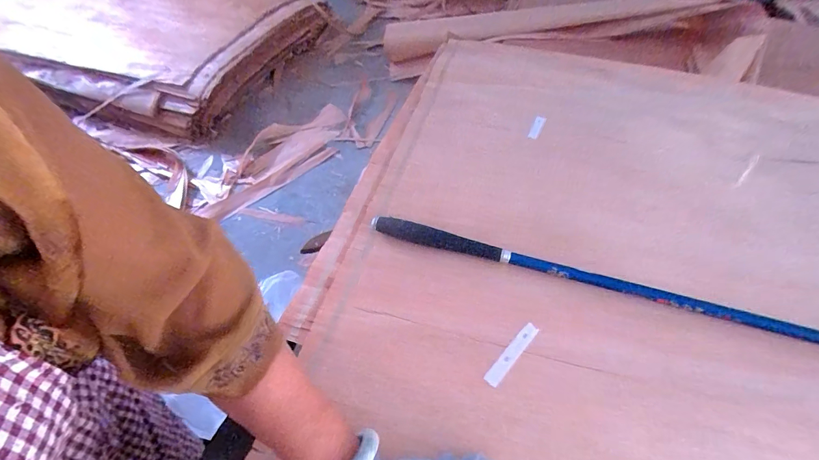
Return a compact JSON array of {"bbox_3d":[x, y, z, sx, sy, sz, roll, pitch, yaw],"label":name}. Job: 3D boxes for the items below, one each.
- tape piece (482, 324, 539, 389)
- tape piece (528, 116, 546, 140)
[{"bbox_3d":[0.101,0.122,0.378,0.013,0.005,0.077,36,59,26],"label":"tape piece"},{"bbox_3d":[0.198,-0.160,0.596,0.014,0.004,0.062,20,54,16],"label":"tape piece"}]

